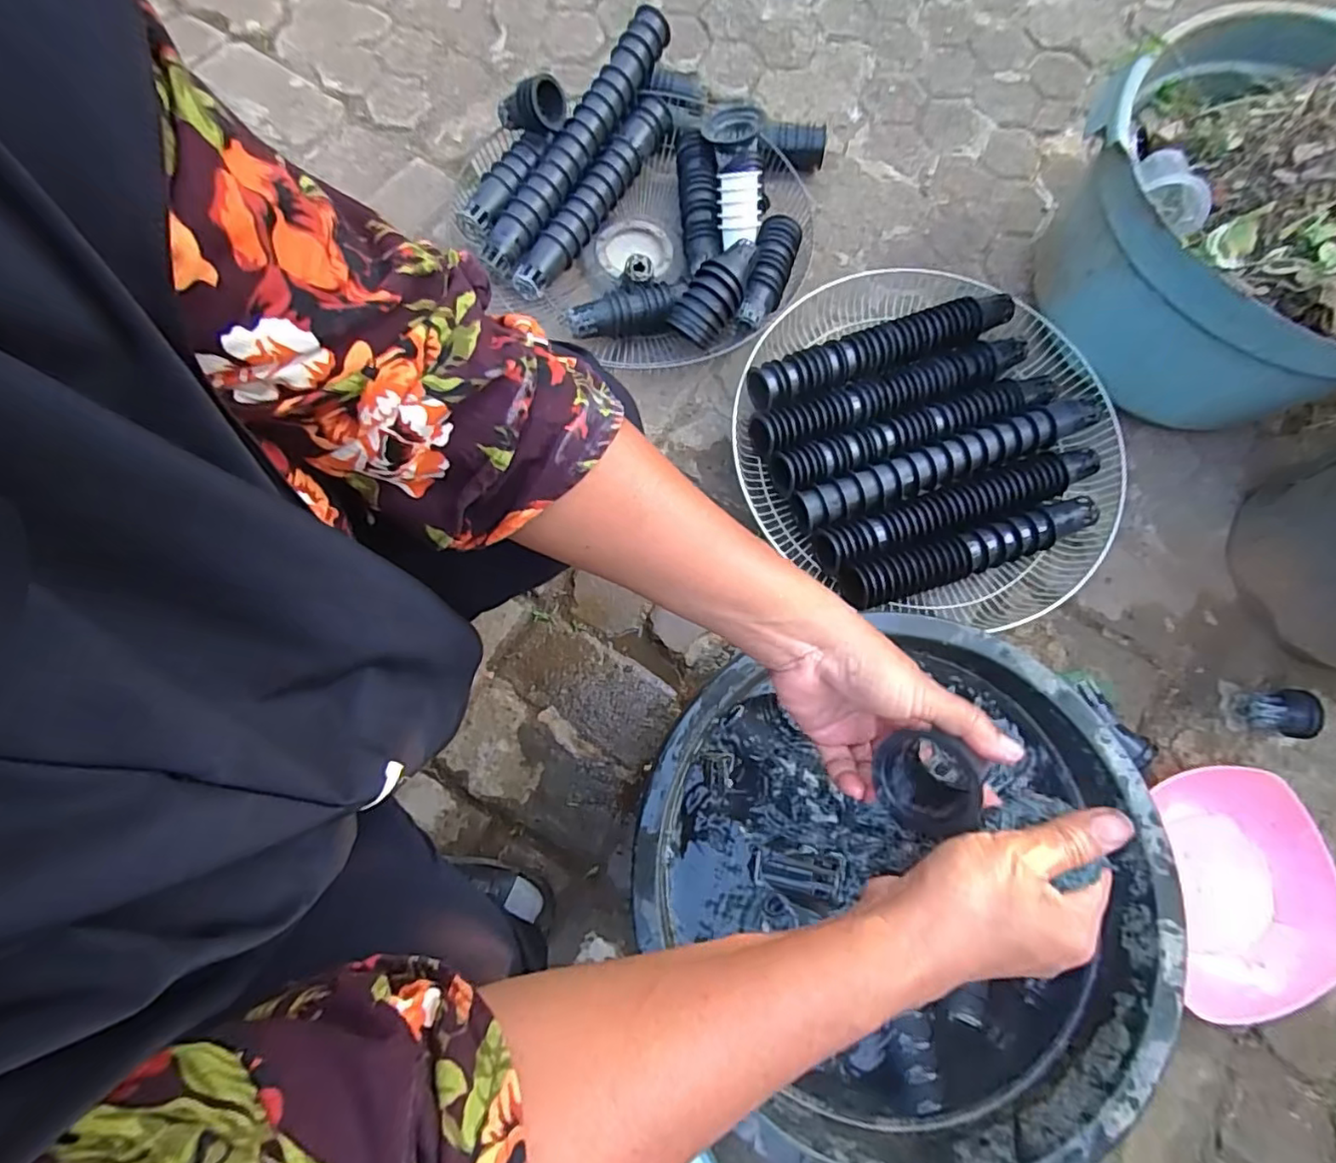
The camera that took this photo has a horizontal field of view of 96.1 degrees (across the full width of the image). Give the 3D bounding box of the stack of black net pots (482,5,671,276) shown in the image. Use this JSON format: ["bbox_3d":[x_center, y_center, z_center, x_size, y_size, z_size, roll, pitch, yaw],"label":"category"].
[{"bbox_3d":[-0.112,-0.551,0.748,0.051,0.047,0.406,27,79,4],"label":"stack of black net pots"}]

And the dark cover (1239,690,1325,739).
[{"bbox_3d":[0.679,0.149,0.674,0.065,0.047,0.050,1,78,0],"label":"dark cover"}]

